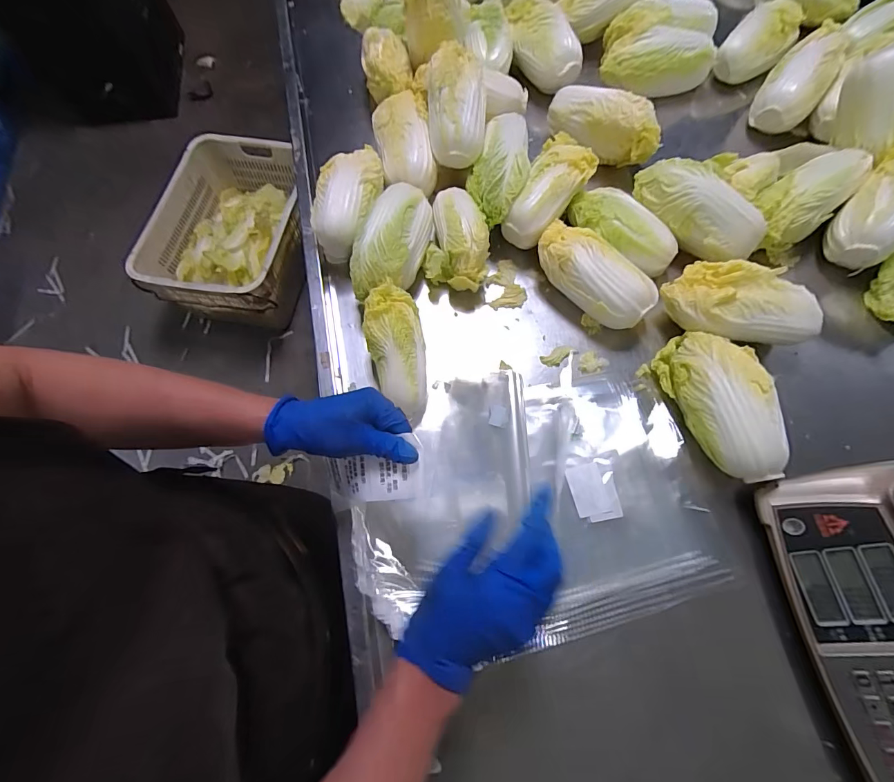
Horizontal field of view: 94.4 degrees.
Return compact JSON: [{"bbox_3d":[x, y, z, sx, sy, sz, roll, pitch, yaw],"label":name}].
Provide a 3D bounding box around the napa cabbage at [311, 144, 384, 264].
[{"bbox_3d":[-0.145,-0.285,0.620,0.089,0.072,0.178,14,70,6],"label":"napa cabbage"}]

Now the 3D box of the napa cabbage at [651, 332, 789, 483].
[{"bbox_3d":[0.345,0.012,0.517,0.090,0.079,0.200,-16,70,-5],"label":"napa cabbage"}]

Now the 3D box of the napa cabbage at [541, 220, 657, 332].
[{"bbox_3d":[0.209,-0.163,0.591,0.086,0.077,0.176,-42,74,-13],"label":"napa cabbage"}]

